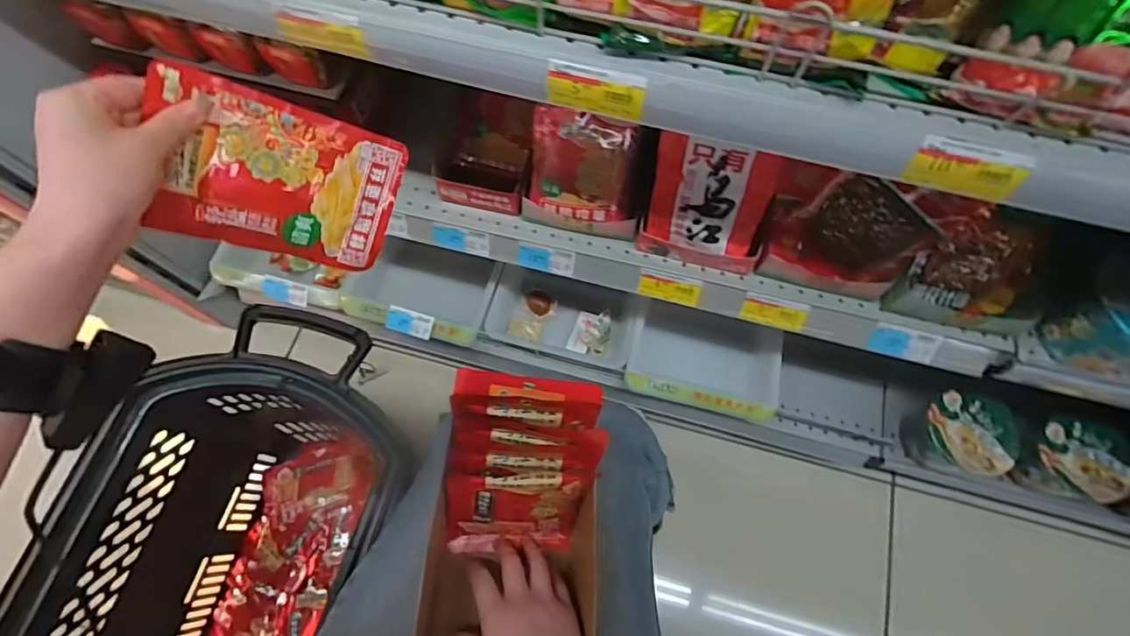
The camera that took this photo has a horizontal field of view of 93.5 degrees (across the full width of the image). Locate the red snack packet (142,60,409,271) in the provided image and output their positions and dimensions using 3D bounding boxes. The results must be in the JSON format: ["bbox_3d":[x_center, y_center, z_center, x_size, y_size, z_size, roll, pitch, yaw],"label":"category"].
[{"bbox_3d":[-0.202,-0.098,0.385,0.008,0.157,0.107,42,115,47],"label":"red snack packet"}]

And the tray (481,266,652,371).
[{"bbox_3d":[0.001,-0.001,0.939,0.252,0.089,0.149,16,70,6],"label":"tray"}]

